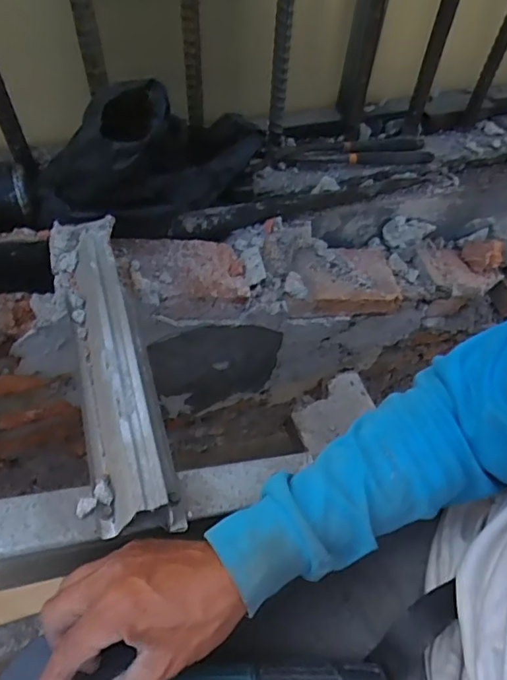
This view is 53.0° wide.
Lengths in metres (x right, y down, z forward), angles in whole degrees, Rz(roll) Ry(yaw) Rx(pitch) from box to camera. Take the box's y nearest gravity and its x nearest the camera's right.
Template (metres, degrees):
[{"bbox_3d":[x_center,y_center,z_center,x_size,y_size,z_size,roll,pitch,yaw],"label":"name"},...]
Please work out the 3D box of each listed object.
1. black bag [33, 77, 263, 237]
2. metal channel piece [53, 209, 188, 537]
[{"bbox_3d":[-0.105,-0.190,0.530,0.243,0.145,0.087,-25,60,-20],"label":"black bag"},{"bbox_3d":[-0.127,0.000,0.441,0.064,0.047,0.328,-15,57,-14],"label":"metal channel piece"}]

